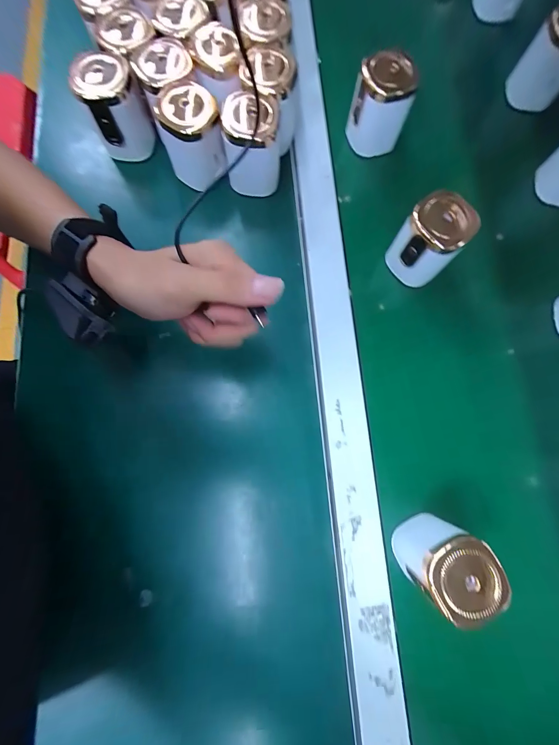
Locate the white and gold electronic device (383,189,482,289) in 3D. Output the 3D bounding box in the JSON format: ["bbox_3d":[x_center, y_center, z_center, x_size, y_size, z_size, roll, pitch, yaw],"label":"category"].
[{"bbox_3d":[0.145,-0.127,0.307,0.063,0.060,0.055,-44,81,-8],"label":"white and gold electronic device"}]

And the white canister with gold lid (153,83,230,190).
[{"bbox_3d":[-0.090,-0.244,0.332,0.060,0.075,0.061,-16,78,-2],"label":"white canister with gold lid"}]

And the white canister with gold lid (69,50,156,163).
[{"bbox_3d":[-0.173,-0.277,0.339,0.058,0.075,0.065,-25,79,-4],"label":"white canister with gold lid"}]

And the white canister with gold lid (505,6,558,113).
[{"bbox_3d":[0.325,-0.372,0.368,0.061,0.081,0.071,39,81,8],"label":"white canister with gold lid"}]

